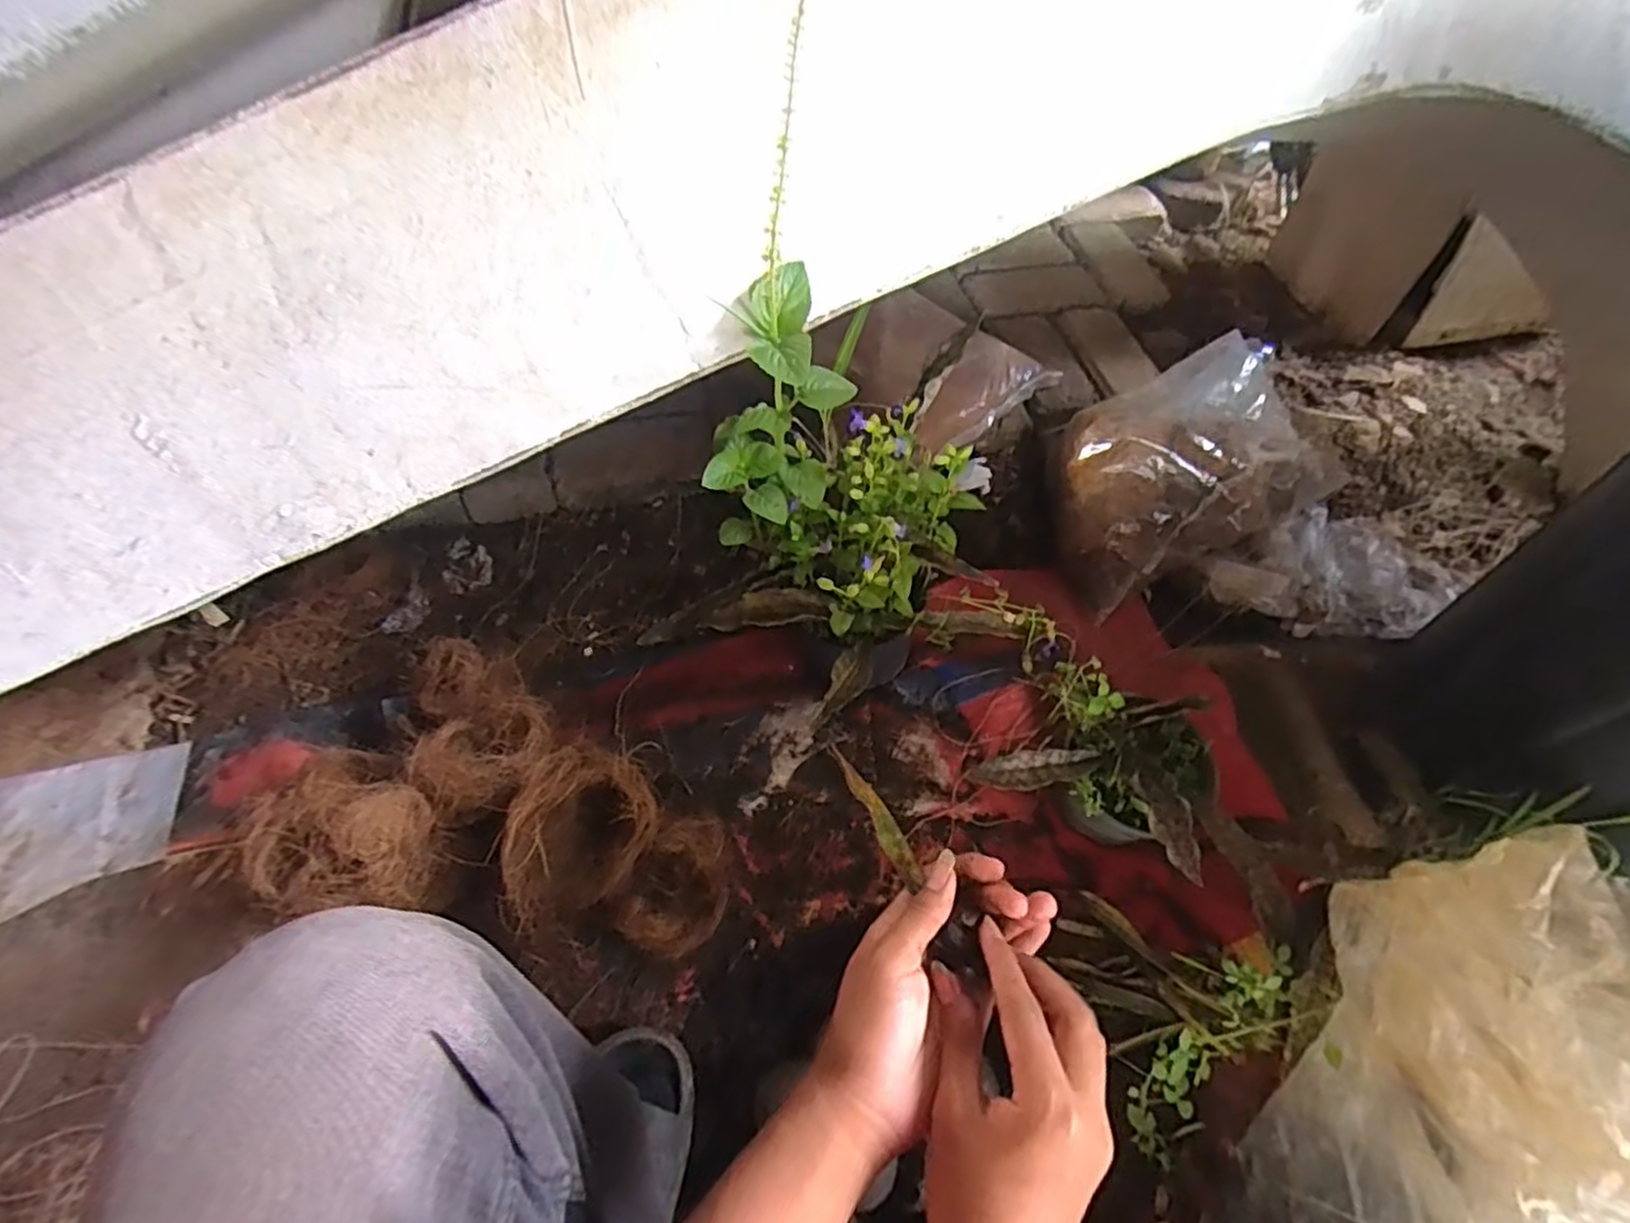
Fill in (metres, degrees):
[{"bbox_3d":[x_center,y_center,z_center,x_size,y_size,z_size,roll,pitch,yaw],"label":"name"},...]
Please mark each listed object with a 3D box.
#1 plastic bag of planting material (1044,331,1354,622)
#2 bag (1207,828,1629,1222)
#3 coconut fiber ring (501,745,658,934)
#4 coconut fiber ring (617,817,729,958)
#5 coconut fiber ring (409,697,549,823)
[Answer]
[{"bbox_3d":[0.423,-0.172,0.815,0.280,0.255,0.168,-21,59,-14],"label":"plastic bag of planting material"},{"bbox_3d":[0.422,0.299,0.447,0.221,0.222,0.328,34,62,20],"label":"bag"},{"bbox_3d":[-0.192,0.176,0.567,0.060,0.109,0.143,-10,35,45],"label":"coconut fiber ring"},{"bbox_3d":[-0.124,0.235,0.634,0.045,0.102,0.111,-5,45,51],"label":"coconut fiber ring"},{"bbox_3d":[-0.280,0.121,0.616,0.099,0.045,0.101,0,56,0],"label":"coconut fiber ring"}]

